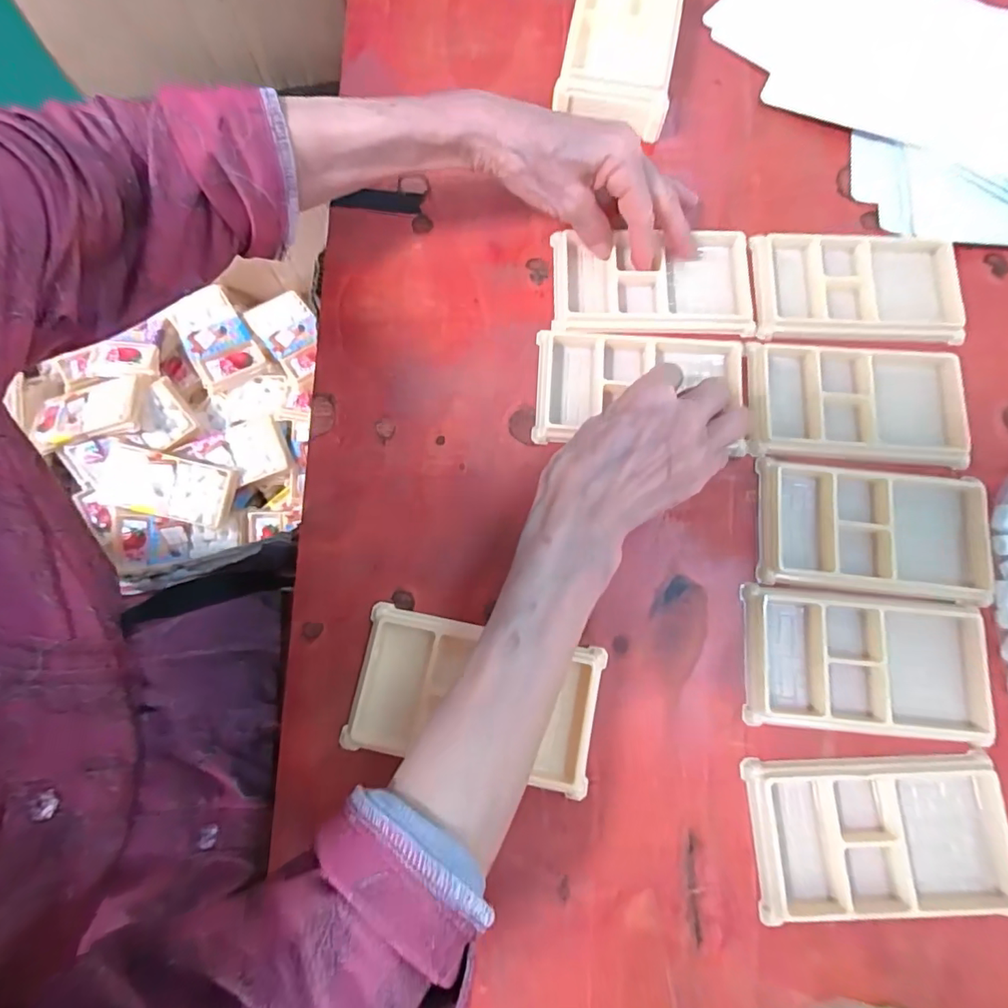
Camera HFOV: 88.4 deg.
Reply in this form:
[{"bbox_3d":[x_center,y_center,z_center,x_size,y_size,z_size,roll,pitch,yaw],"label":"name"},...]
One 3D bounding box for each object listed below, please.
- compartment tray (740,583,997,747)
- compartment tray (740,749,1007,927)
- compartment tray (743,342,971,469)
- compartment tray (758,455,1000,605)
[{"bbox_3d":[0.209,0.093,0.301,0.132,0.011,0.075,5,77,2],"label":"compartment tray"},{"bbox_3d":[0.205,0.180,0.281,0.135,0.011,0.076,-2,77,1],"label":"compartment tray"},{"bbox_3d":[0.228,-0.064,0.338,0.134,0.017,0.078,5,77,2],"label":"compartment tray"},{"bbox_3d":[0.227,0.016,0.318,0.132,0.010,0.076,6,77,2],"label":"compartment tray"}]

